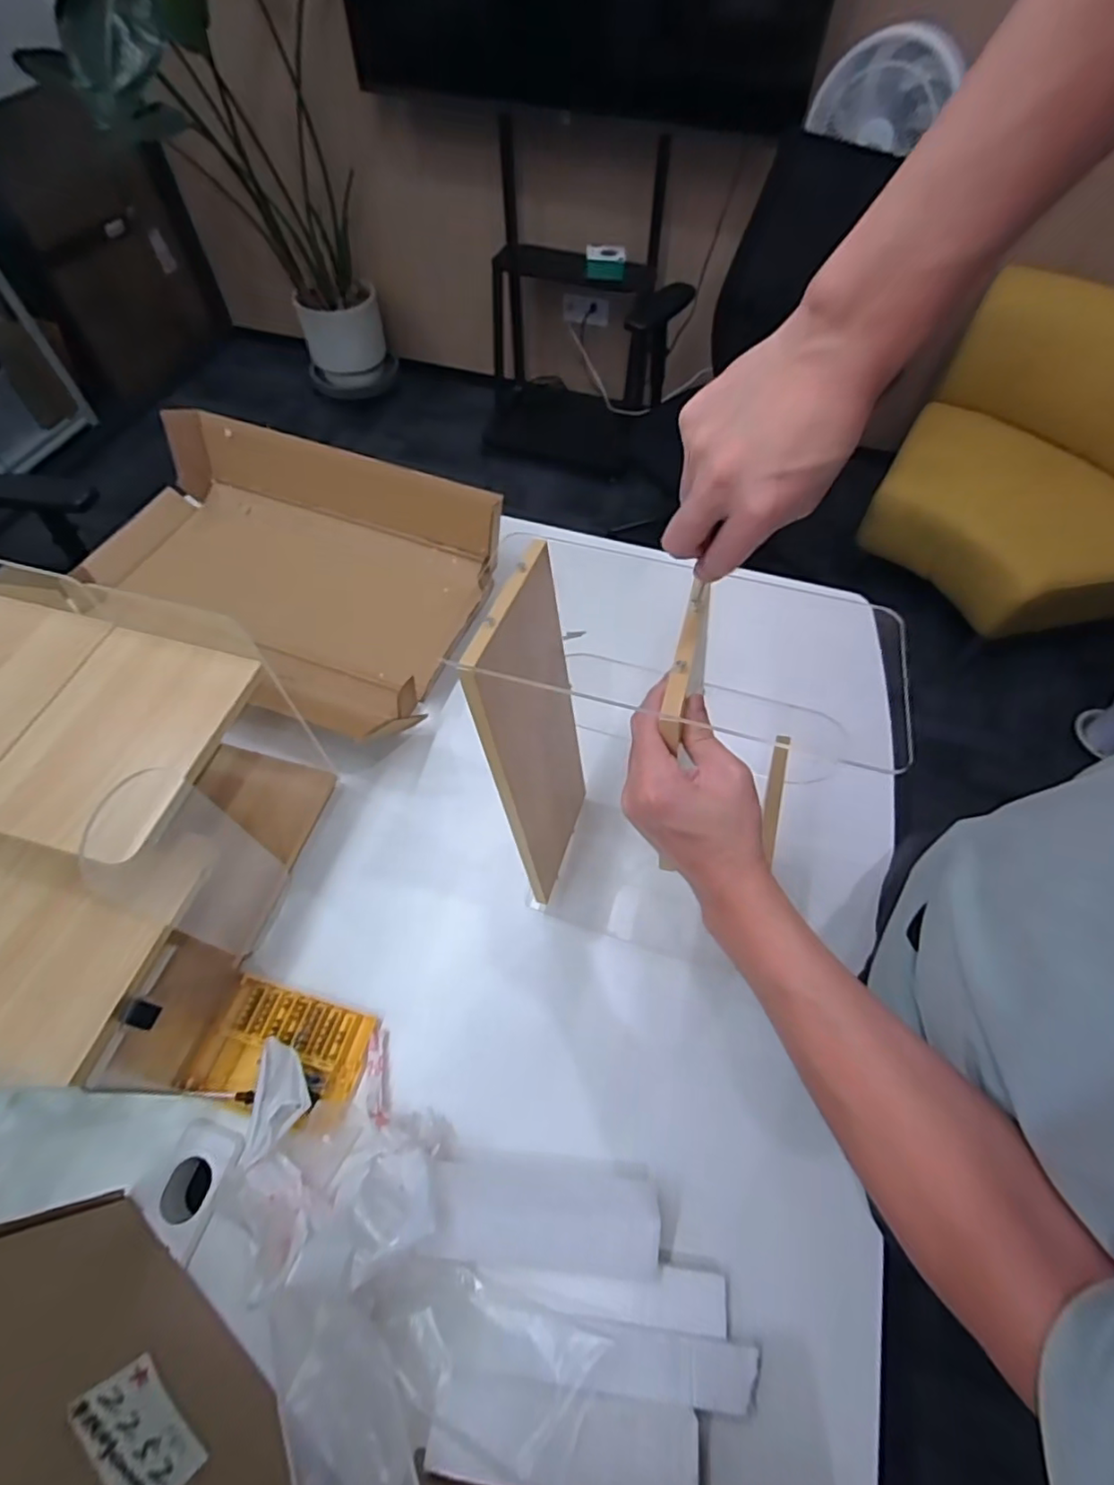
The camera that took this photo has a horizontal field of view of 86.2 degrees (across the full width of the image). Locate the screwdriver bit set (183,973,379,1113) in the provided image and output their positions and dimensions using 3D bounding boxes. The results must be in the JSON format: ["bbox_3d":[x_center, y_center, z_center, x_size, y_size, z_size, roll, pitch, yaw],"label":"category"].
[{"bbox_3d":[-0.269,0.307,0.593,0.152,0.021,0.107,14,59,7],"label":"screwdriver bit set"}]

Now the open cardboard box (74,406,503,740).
[{"bbox_3d":[-0.408,-0.247,0.876,0.581,0.140,0.410,21,60,11],"label":"open cardboard box"}]

